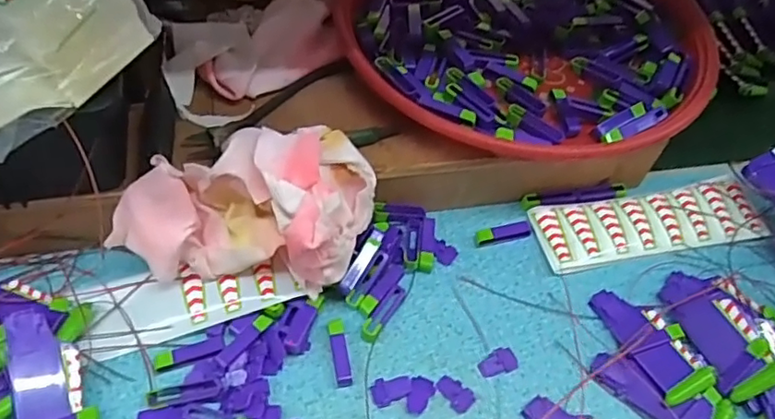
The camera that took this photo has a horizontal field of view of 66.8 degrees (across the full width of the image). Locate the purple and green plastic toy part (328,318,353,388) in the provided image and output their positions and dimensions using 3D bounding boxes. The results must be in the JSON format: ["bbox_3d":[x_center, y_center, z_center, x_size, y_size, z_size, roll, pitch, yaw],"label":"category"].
[{"bbox_3d":[-0.032,0.097,0.398,0.011,0.009,0.045,-8,56,-10],"label":"purple and green plastic toy part"}]

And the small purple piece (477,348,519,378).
[{"bbox_3d":[0.077,0.105,0.407,0.027,0.004,0.018,-14,57,-14],"label":"small purple piece"}]

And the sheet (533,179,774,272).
[{"bbox_3d":[0.214,0.010,0.476,0.188,0.007,0.060,-9,55,-10],"label":"sheet"}]

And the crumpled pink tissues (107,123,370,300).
[{"bbox_3d":[-0.094,-0.008,0.393,0.166,0.068,0.103,6,54,0],"label":"crumpled pink tissues"}]

